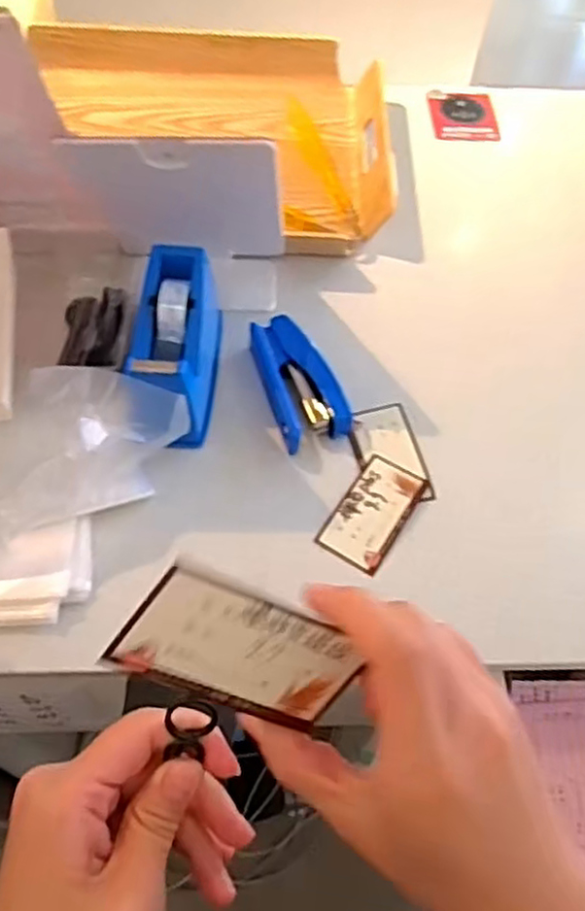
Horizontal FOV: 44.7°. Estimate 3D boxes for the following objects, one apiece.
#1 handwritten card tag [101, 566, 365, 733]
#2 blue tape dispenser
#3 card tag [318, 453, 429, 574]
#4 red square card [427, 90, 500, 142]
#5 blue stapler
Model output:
[{"bbox_3d":[-0.016,0.070,0.250,0.086,0.047,0.004,26,20,-25],"label":"handwritten card tag"},{"bbox_3d":[-0.088,-0.086,0.545,0.058,0.088,0.144,4,57,-1],"label":"blue tape dispenser"},{"bbox_3d":[0.060,0.041,0.528,0.048,0.004,0.089,28,65,15],"label":"card tag"},{"bbox_3d":[0.194,-0.389,0.811,0.073,0.010,0.077,-2,65,0],"label":"red square card"},{"bbox_3d":[0.002,-0.060,0.566,0.050,0.026,0.110,-17,60,-14],"label":"blue stapler"}]

